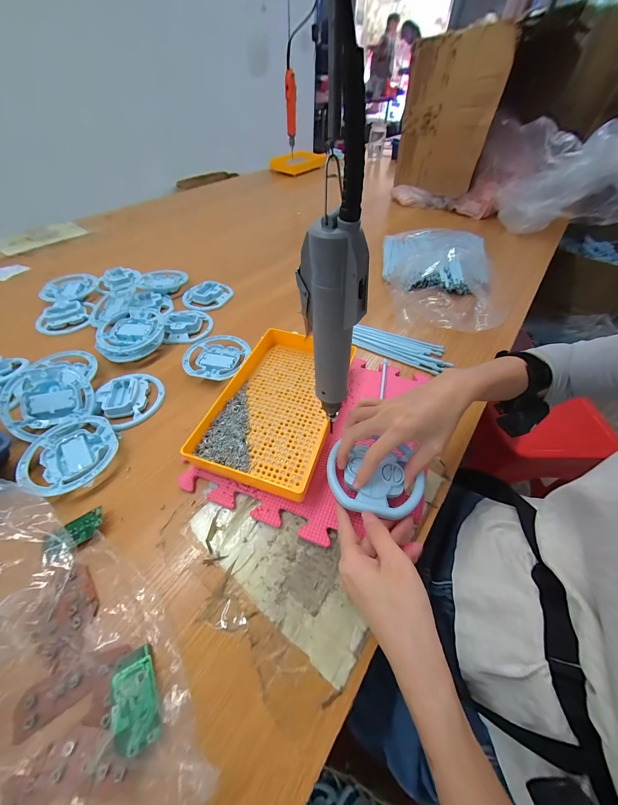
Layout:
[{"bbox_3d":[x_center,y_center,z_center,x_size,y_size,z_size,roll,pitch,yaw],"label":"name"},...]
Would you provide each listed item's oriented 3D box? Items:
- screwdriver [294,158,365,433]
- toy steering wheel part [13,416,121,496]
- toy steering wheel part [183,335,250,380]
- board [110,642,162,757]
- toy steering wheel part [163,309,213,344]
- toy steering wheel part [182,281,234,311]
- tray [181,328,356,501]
[{"bbox_3d":[0.016,-0.060,0.218,0.035,0.186,0.039,-16,54,-15],"label":"screwdriver"},{"bbox_3d":[-0.293,0.064,0.336,0.101,0.022,0.104,1,51,-2],"label":"toy steering wheel part"},{"bbox_3d":[-0.151,-0.070,0.451,0.099,0.029,0.096,1,51,-2],"label":"toy steering wheel part"},{"bbox_3d":[-0.135,0.231,0.211,0.029,0.008,0.057,-24,56,-20],"label":"board"},{"bbox_3d":[-0.224,-0.148,0.512,0.078,0.024,0.088,-1,51,-3],"label":"toy steering wheel part"},{"bbox_3d":[-0.212,-0.228,0.576,0.095,0.027,0.076,-36,61,-27],"label":"toy steering wheel part"},{"bbox_3d":[-0.039,-0.005,0.386,0.150,0.042,0.253,16,52,10],"label":"tray"}]

